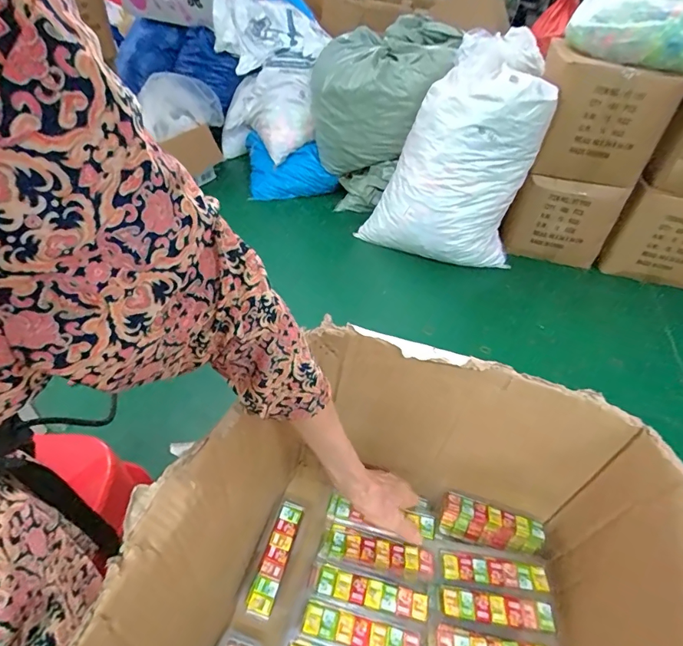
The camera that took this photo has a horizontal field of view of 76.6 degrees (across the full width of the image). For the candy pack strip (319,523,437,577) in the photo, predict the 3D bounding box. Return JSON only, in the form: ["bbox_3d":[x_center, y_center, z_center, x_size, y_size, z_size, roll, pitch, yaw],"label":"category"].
[{"bbox_3d":[0.045,0.263,0.497,0.128,0.020,0.042,13,42,7],"label":"candy pack strip"}]

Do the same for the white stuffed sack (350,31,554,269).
[{"bbox_3d":[0.415,-0.569,1.521,0.539,0.689,0.298,-5,43,-12],"label":"white stuffed sack"}]

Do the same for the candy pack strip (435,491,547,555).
[{"bbox_3d":[0.190,0.255,0.548,0.123,0.031,0.043,12,42,7],"label":"candy pack strip"}]

